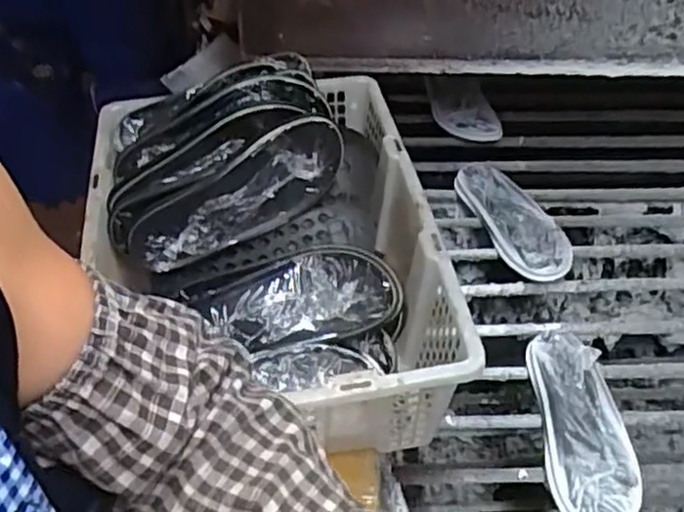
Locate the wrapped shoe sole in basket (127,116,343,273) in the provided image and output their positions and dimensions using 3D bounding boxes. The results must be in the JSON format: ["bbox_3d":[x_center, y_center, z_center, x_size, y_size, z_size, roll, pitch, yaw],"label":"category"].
[{"bbox_3d":[-0.111,-0.063,0.753,0.249,0.090,0.047,-31,51,-3],"label":"wrapped shoe sole in basket"}]

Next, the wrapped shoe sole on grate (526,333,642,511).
[{"bbox_3d":[0.267,0.193,0.777,0.098,0.034,0.234,2,46,2],"label":"wrapped shoe sole on grate"}]

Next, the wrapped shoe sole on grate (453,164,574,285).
[{"bbox_3d":[0.247,-0.054,1.009,0.092,0.025,0.235,-15,43,-8],"label":"wrapped shoe sole on grate"}]

